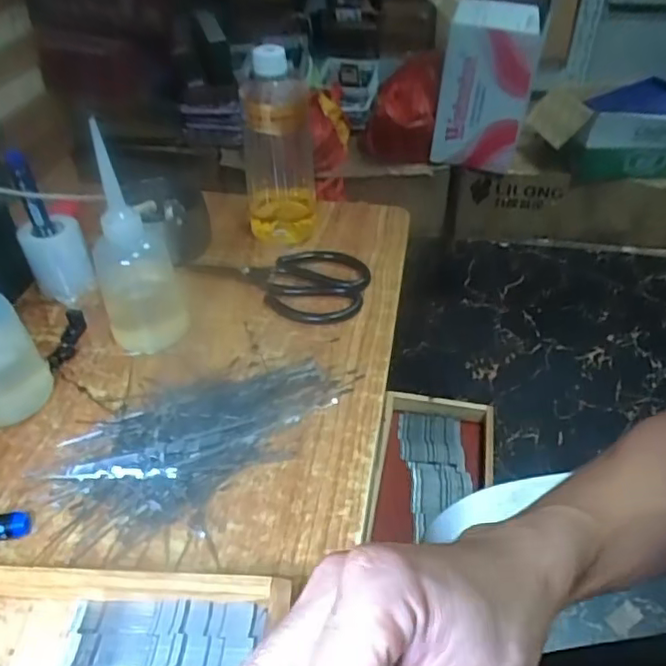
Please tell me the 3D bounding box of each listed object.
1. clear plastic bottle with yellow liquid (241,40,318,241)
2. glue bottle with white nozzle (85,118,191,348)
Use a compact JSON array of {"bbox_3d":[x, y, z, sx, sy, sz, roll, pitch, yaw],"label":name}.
[{"bbox_3d":[-0.054,-0.181,0.586,0.068,0.180,0.068,-1,41,0],"label":"clear plastic bottle with yellow liquid"},{"bbox_3d":[-0.160,-0.068,0.475,0.065,0.164,0.058,-19,44,-20],"label":"glue bottle with white nozzle"}]

